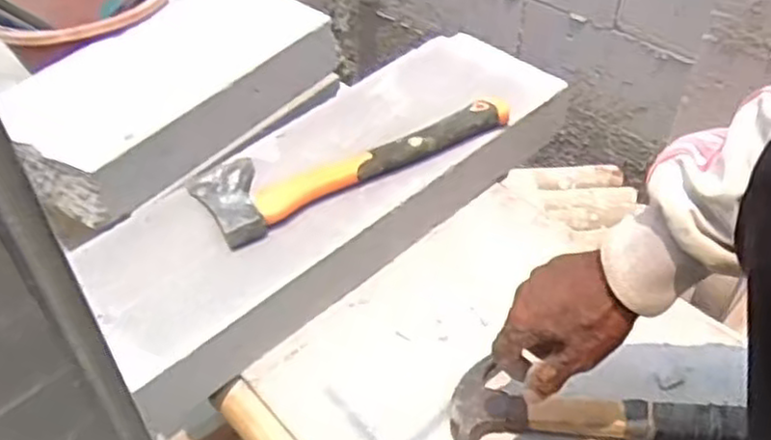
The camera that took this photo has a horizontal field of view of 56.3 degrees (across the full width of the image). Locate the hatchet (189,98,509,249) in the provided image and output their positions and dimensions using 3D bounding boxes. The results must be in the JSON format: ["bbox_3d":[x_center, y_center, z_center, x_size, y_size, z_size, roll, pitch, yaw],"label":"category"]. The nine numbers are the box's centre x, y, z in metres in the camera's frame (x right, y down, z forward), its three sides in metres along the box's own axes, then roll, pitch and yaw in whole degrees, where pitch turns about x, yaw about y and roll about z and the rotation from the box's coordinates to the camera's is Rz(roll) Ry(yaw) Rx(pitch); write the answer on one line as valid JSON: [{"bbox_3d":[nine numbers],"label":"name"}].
[{"bbox_3d":[-0.037,-0.081,0.802,0.349,0.031,0.136,-20,46,-18],"label":"hatchet"}]

